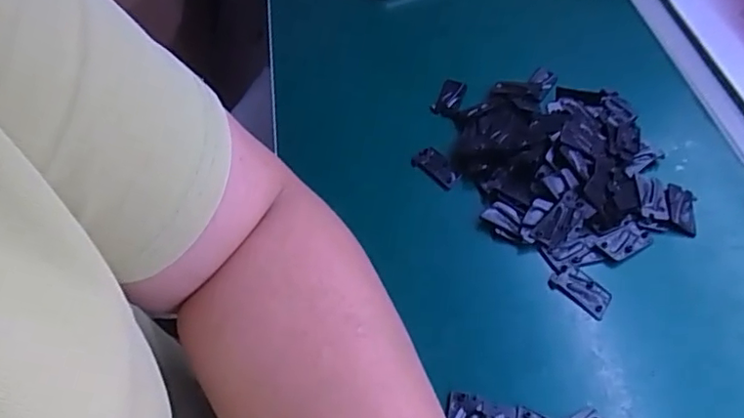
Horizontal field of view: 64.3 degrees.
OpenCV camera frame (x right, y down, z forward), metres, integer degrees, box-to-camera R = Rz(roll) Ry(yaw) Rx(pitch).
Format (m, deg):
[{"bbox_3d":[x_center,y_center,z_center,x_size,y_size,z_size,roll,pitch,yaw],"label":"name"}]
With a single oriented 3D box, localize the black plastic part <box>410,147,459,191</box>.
[{"bbox_3d":[0.042,-0.026,0.386,0.017,0.008,0.032,-37,61,-25],"label":"black plastic part"}]

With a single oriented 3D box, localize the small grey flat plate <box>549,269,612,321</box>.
[{"bbox_3d":[0.116,0.045,0.328,0.032,0.004,0.017,36,61,24],"label":"small grey flat plate"}]

